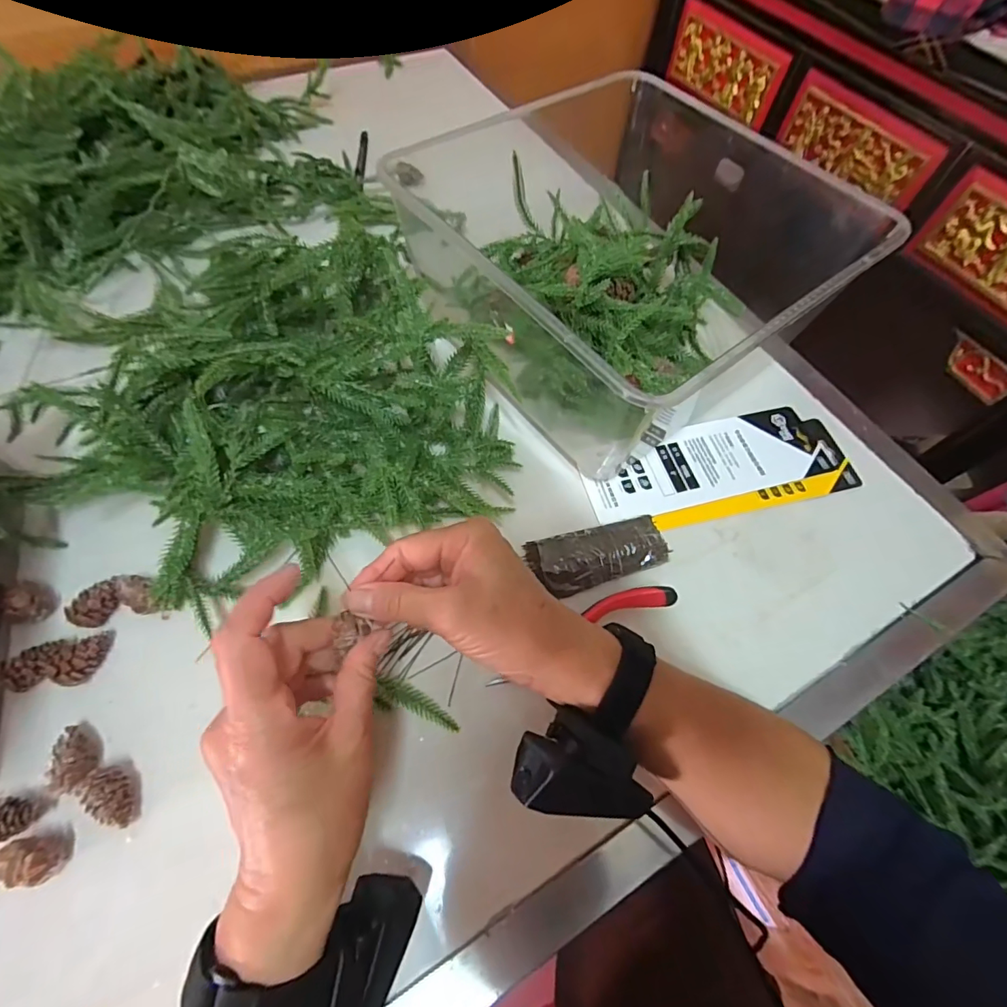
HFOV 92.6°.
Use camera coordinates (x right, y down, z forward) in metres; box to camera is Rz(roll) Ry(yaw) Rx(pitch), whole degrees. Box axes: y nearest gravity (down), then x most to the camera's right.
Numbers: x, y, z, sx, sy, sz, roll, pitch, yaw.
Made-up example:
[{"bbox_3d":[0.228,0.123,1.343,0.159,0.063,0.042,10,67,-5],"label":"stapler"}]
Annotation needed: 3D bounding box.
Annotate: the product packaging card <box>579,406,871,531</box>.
[{"bbox_3d":[0.189,-0.032,0.423,0.236,0.004,0.090,-12,65,-10],"label":"product packaging card"}]

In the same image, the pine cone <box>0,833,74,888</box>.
[{"bbox_3d":[-0.263,0.199,0.268,0.027,0.022,0.023,-8,64,-8],"label":"pine cone"}]

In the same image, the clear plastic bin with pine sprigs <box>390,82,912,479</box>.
[{"bbox_3d":[0.105,-0.213,0.433,0.271,0.139,0.317,-37,71,-19],"label":"clear plastic bin with pine sprigs"}]

